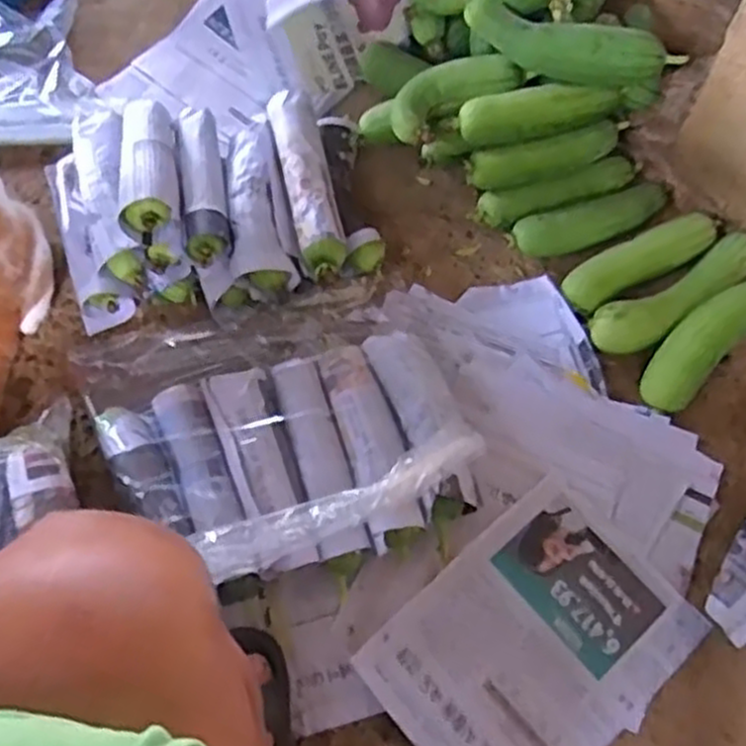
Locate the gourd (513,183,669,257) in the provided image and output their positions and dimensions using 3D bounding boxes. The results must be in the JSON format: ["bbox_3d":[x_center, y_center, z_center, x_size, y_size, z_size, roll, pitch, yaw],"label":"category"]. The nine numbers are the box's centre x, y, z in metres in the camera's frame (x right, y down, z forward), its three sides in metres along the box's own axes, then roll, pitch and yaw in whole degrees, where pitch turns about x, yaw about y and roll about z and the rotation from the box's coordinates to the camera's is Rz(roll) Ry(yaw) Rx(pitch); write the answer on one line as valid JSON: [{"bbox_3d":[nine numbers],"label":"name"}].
[{"bbox_3d":[0.246,-0.173,0.893,0.180,0.039,0.054,-13,66,-4],"label":"gourd"}]

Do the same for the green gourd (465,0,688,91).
[{"bbox_3d":[0.208,-0.342,0.834,0.225,0.053,0.061,18,64,7],"label":"green gourd"}]

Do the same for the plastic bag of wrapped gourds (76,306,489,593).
[{"bbox_3d":[-0.099,0.050,0.769,0.364,0.086,0.280,-11,66,-3],"label":"plastic bag of wrapped gourds"}]

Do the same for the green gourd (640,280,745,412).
[{"bbox_3d":[0.356,-0.038,0.824,0.199,0.063,0.064,-36,69,-14],"label":"green gourd"}]

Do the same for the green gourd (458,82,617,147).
[{"bbox_3d":[0.180,-0.279,0.842,0.174,0.047,0.048,0,63,-2],"label":"green gourd"}]

